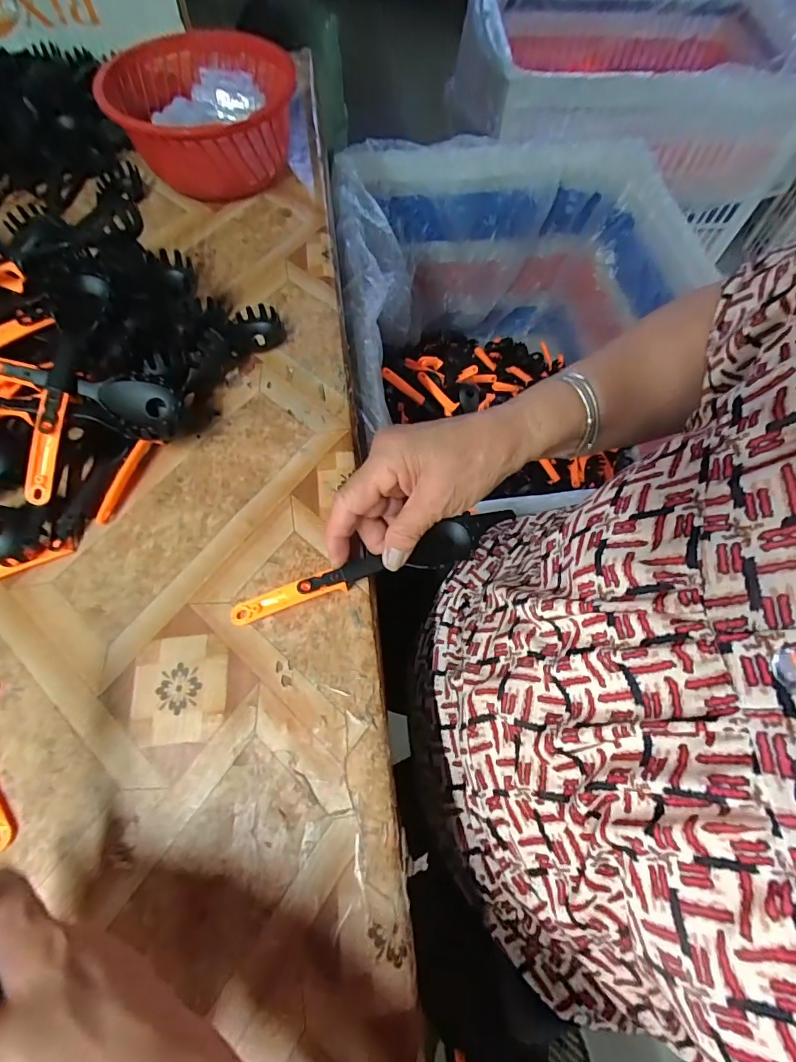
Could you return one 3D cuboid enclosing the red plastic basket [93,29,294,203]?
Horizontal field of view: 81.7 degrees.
[{"bbox_3d":[-0.188,-0.412,0.464,0.145,0.080,0.171,12,66,4],"label":"red plastic basket"}]

